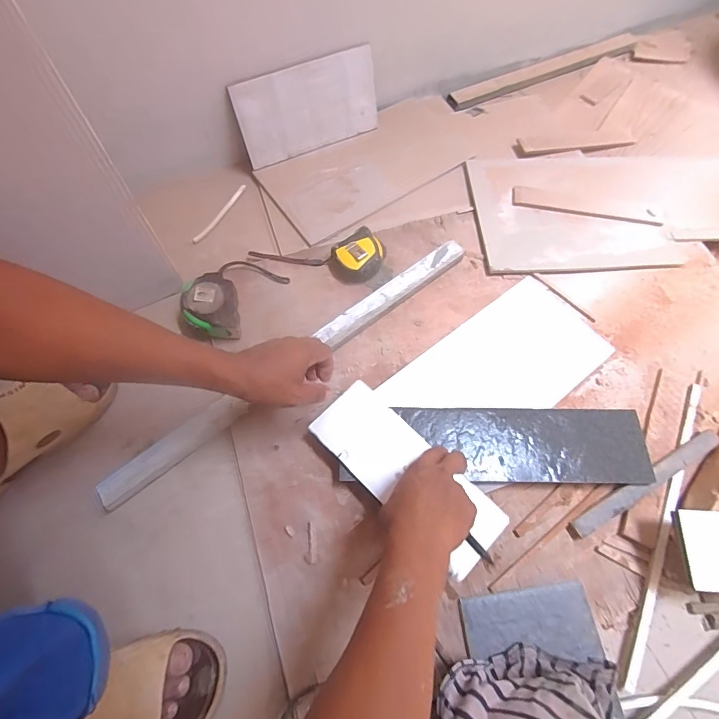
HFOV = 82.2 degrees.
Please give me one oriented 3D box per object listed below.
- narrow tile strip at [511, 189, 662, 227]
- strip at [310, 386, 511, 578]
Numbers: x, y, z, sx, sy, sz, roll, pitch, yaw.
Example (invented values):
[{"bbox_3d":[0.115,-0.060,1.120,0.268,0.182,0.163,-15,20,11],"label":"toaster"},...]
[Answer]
[{"bbox_3d":[0.376,-0.253,0.686,0.235,0.009,0.038,11,70,3],"label":"narrow tile strip"},{"bbox_3d":[0.057,0.137,0.507,0.248,0.015,0.097,39,74,16],"label":"strip"}]

